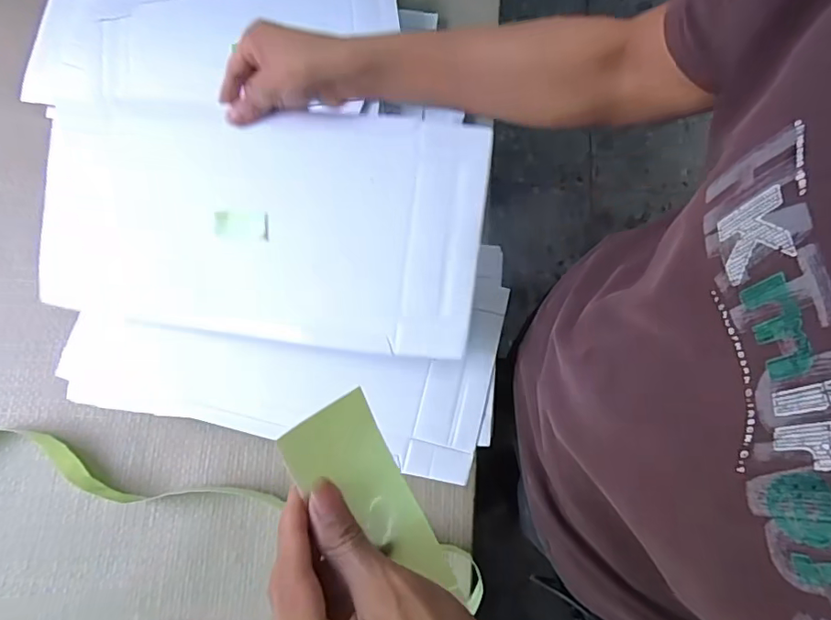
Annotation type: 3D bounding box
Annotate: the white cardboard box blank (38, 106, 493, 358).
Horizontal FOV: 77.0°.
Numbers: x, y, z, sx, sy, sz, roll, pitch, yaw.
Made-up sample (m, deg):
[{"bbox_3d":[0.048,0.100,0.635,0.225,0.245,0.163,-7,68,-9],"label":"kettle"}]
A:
[{"bbox_3d":[-0.153,-0.081,0.478,0.416,0.025,0.202,7,93,6],"label":"white cardboard box blank"}]

